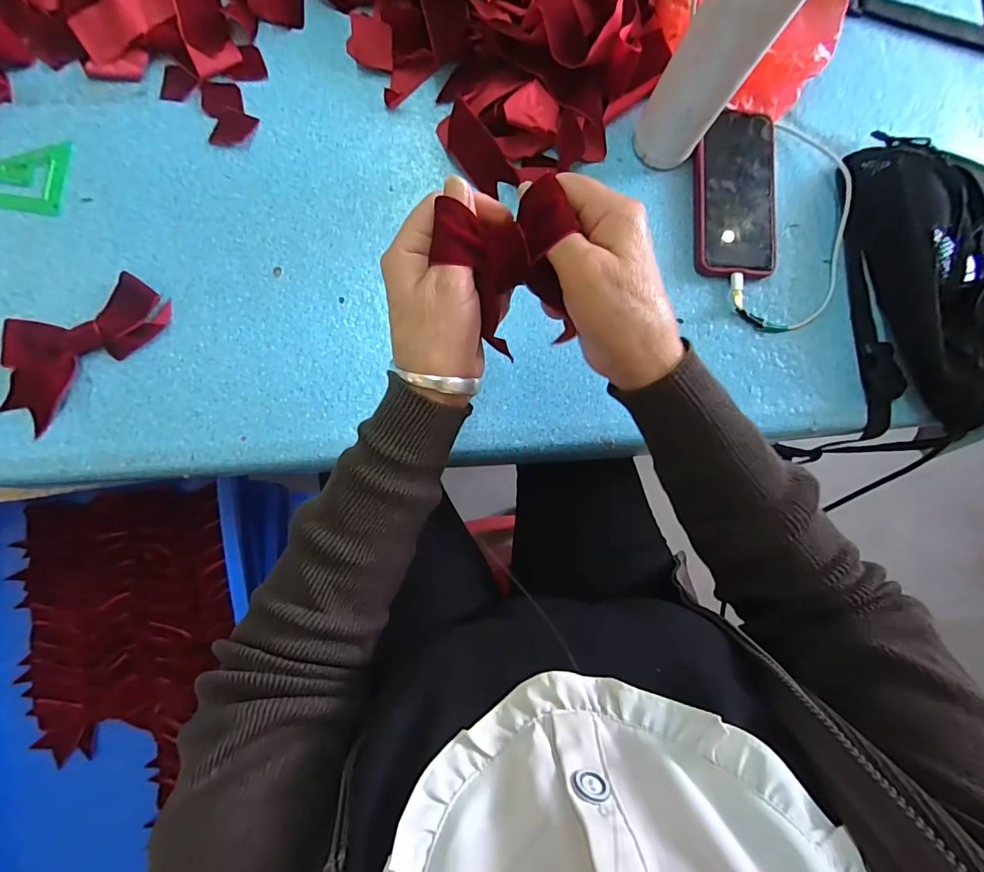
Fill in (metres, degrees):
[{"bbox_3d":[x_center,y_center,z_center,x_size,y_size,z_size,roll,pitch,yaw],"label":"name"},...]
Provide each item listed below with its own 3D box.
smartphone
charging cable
[{"bbox_3d":[0.234,-0.229,0.443,0.080,0.016,0.154,-1,86,-7],"label":"smartphone"},{"bbox_3d":[0.301,-0.201,0.450,0.105,0.013,0.215,21,84,-5],"label":"charging cable"}]

